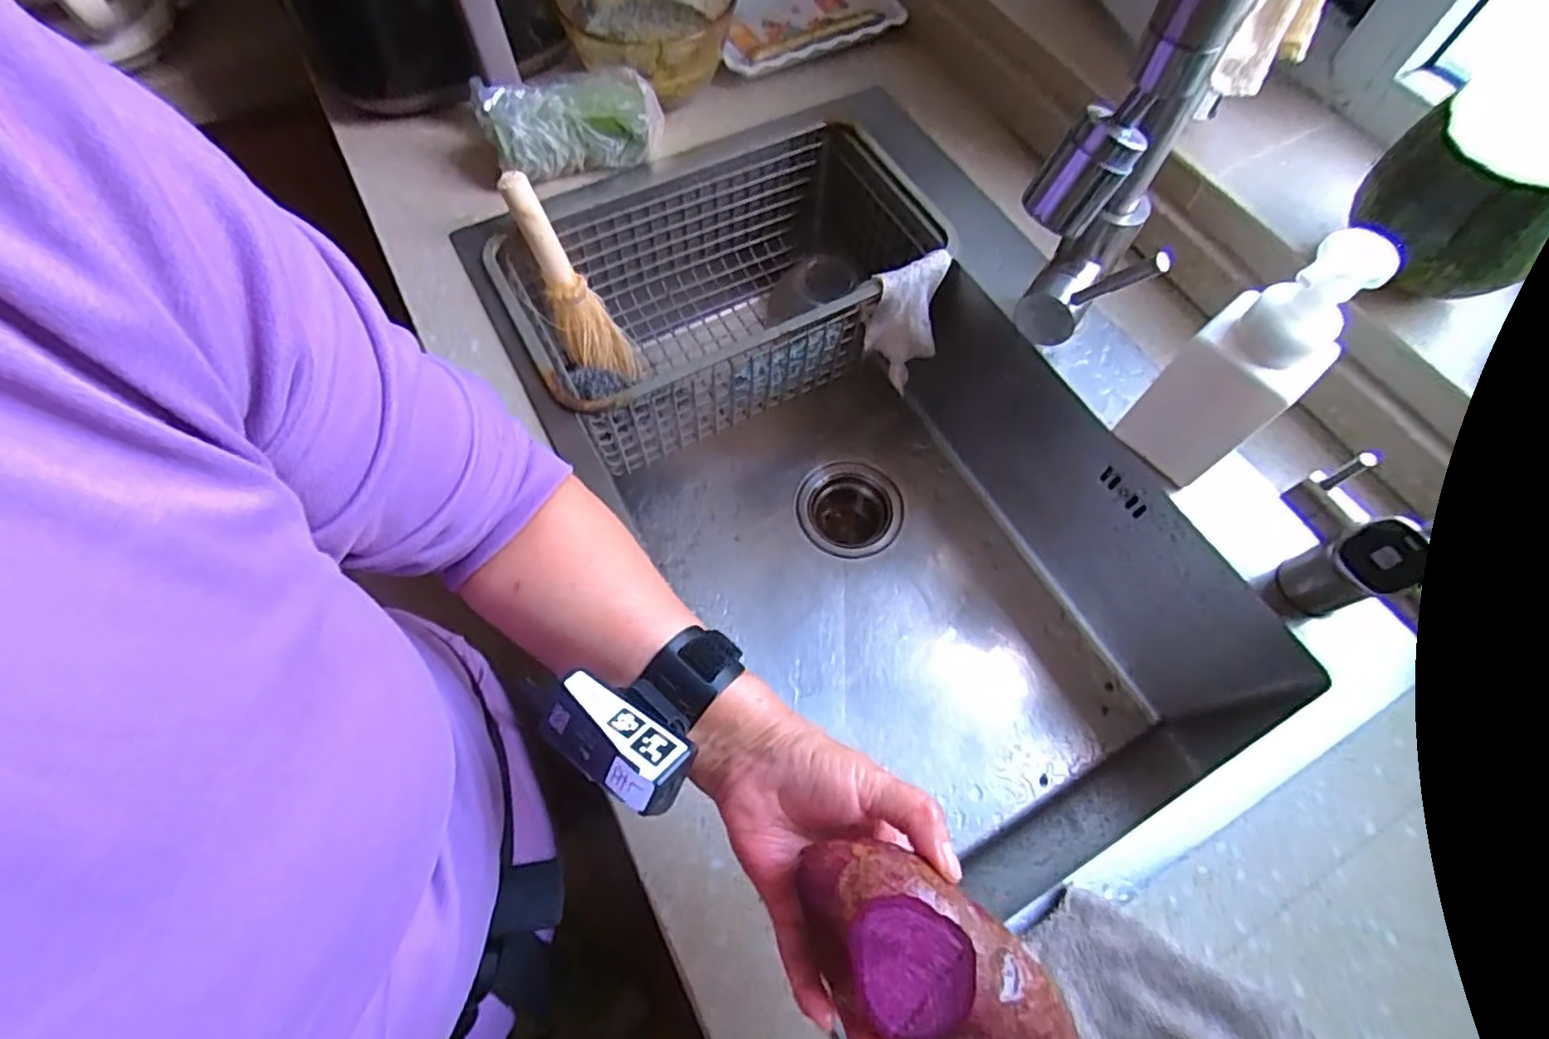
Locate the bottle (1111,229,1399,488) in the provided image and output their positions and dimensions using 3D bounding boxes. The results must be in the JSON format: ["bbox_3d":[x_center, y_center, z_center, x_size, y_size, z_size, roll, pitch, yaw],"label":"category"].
[{"bbox_3d":[0.295,-0.094,0.421,0.052,0.183,0.066,-39,72,-19],"label":"bottle"}]

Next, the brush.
[{"bbox_3d":[-0.184,-0.207,0.602,0.039,0.212,0.063,23,62,39],"label":"brush"}]

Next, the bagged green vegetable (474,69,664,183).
[{"bbox_3d":[-0.176,-0.350,0.594,0.151,0.067,0.062,-21,67,-10],"label":"bagged green vegetable"}]

